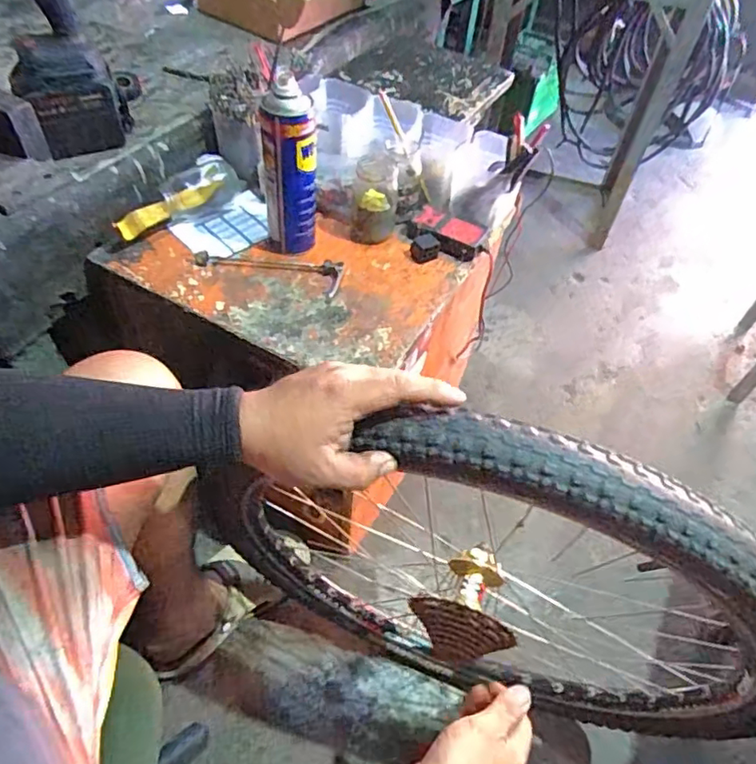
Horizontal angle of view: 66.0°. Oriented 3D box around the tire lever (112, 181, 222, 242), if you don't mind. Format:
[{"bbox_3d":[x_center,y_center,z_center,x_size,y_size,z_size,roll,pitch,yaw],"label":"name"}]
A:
[{"bbox_3d":[-0.288,-0.236,0.809,0.155,0.038,0.016,-33,62,-27],"label":"tire lever"}]

